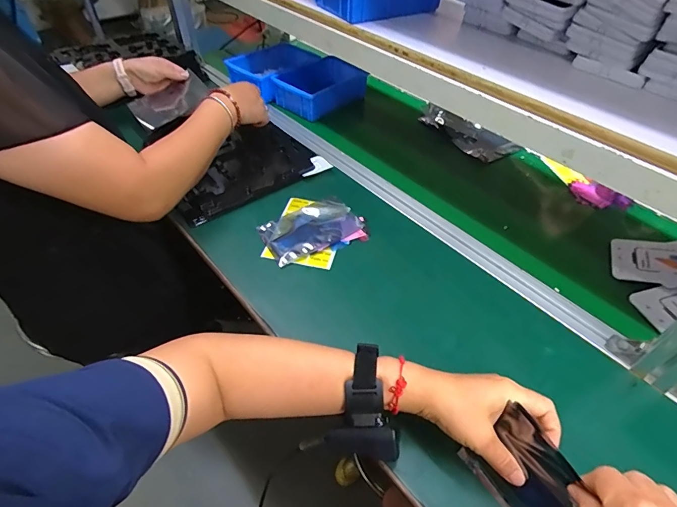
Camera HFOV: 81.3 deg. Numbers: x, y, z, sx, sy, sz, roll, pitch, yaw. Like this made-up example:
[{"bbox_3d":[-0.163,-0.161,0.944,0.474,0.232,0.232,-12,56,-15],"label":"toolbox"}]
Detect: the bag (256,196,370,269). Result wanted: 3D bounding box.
[{"bbox_3d":[-0.046,-0.037,0.615,0.157,0.012,0.140,-35,57,-29],"label":"bag"}]

